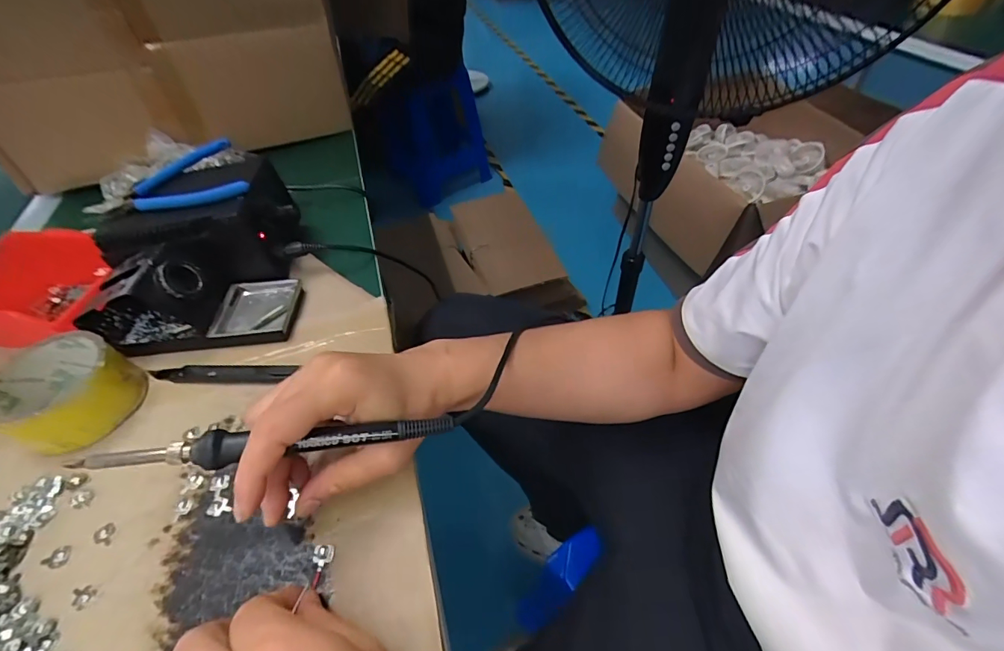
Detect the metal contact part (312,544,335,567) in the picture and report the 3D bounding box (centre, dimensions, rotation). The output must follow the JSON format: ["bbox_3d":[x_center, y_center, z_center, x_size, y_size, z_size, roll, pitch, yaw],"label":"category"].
[{"bbox_3d":[-0.114,0.146,0.279,0.013,0.004,0.013,-1,50,2],"label":"metal contact part"}]

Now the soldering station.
[{"bbox_3d":[-0.286,-0.079,0.424,0.162,0.083,0.200,-7,50,-3],"label":"soldering station"}]

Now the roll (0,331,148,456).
[{"bbox_3d":[-0.344,0.051,0.346,0.081,0.046,0.081,-2,50,2],"label":"roll"}]

